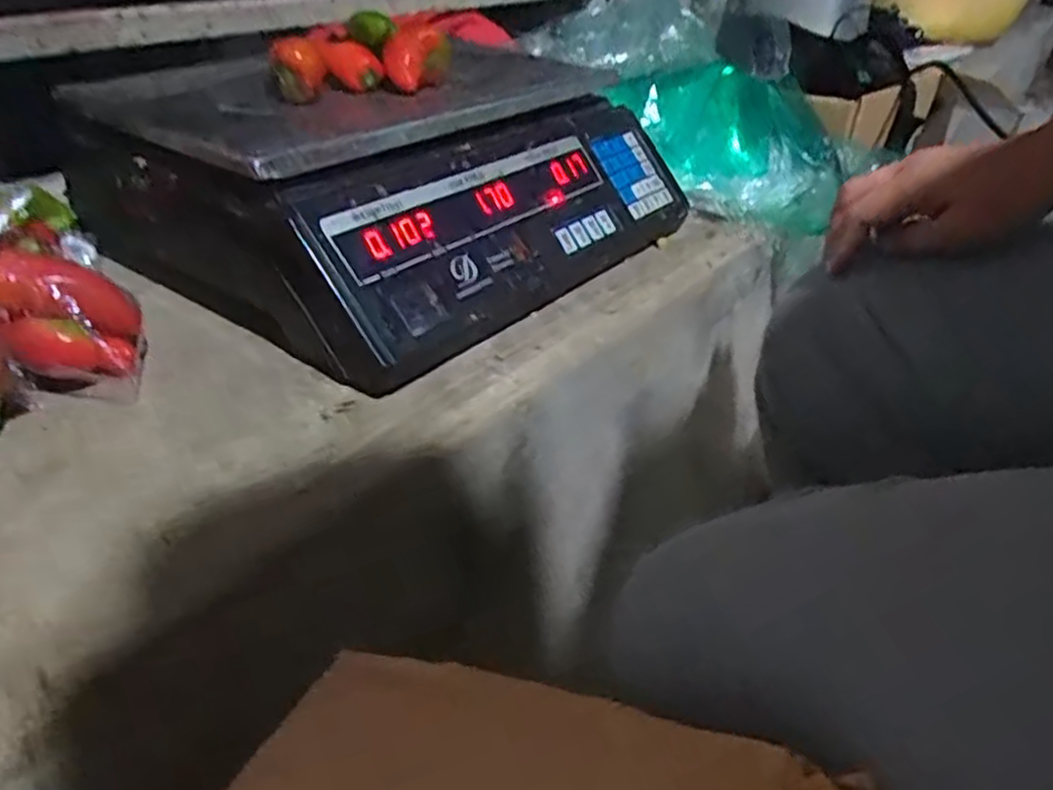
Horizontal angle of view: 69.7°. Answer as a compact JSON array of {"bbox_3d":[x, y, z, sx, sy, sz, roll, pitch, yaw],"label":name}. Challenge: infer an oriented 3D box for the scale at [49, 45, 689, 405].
[{"bbox_3d":[-0.095,-0.166,0.550,0.307,0.115,0.330,26,40,30],"label":"scale"}]

